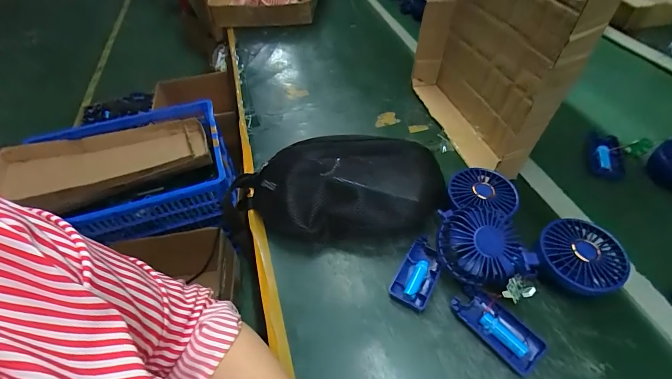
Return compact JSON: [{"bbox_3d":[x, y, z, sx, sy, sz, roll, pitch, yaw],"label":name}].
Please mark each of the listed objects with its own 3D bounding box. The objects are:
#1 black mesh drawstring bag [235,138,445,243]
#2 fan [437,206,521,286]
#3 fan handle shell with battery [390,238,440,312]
[{"bbox_3d":[0.001,0.004,0.457,0.290,0.086,0.129,1,50,4],"label":"black mesh drawstring bag"},{"bbox_3d":[0.163,0.064,0.379,0.086,0.040,0.084,-1,78,4],"label":"fan"},{"bbox_3d":[0.103,0.102,0.406,0.044,0.018,0.090,23,55,21],"label":"fan handle shell with battery"}]

